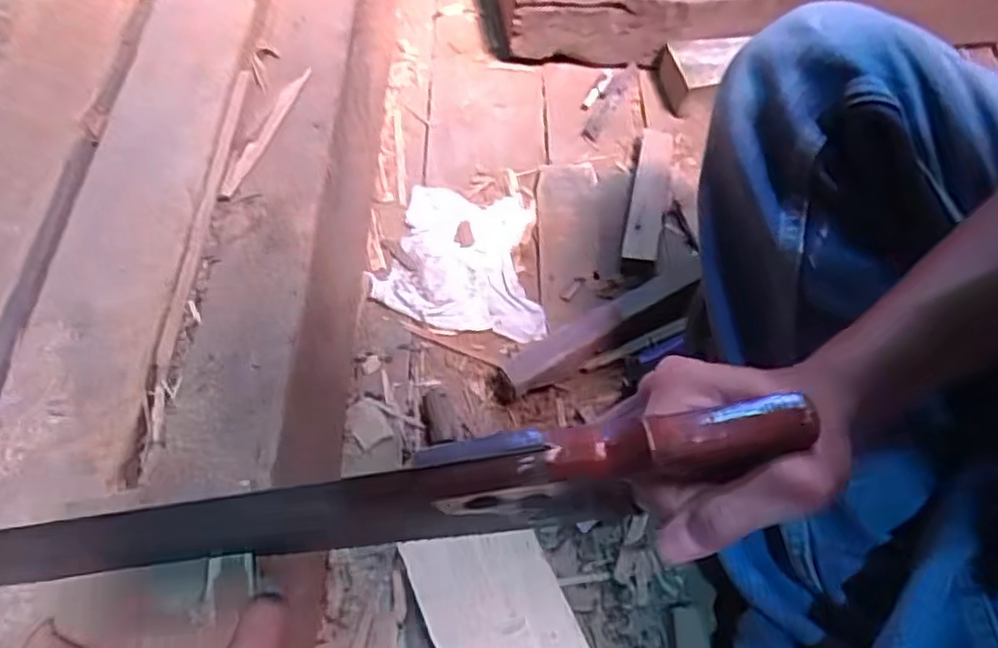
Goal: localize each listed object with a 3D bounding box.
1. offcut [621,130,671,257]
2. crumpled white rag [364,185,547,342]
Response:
[{"bbox_3d":[0.130,-0.112,0.599,0.030,0.015,0.148,11,61,7],"label":"offcut"},{"bbox_3d":[-0.026,-0.053,0.566,0.134,0.015,0.123,9,61,5],"label":"crumpled white rag"}]

